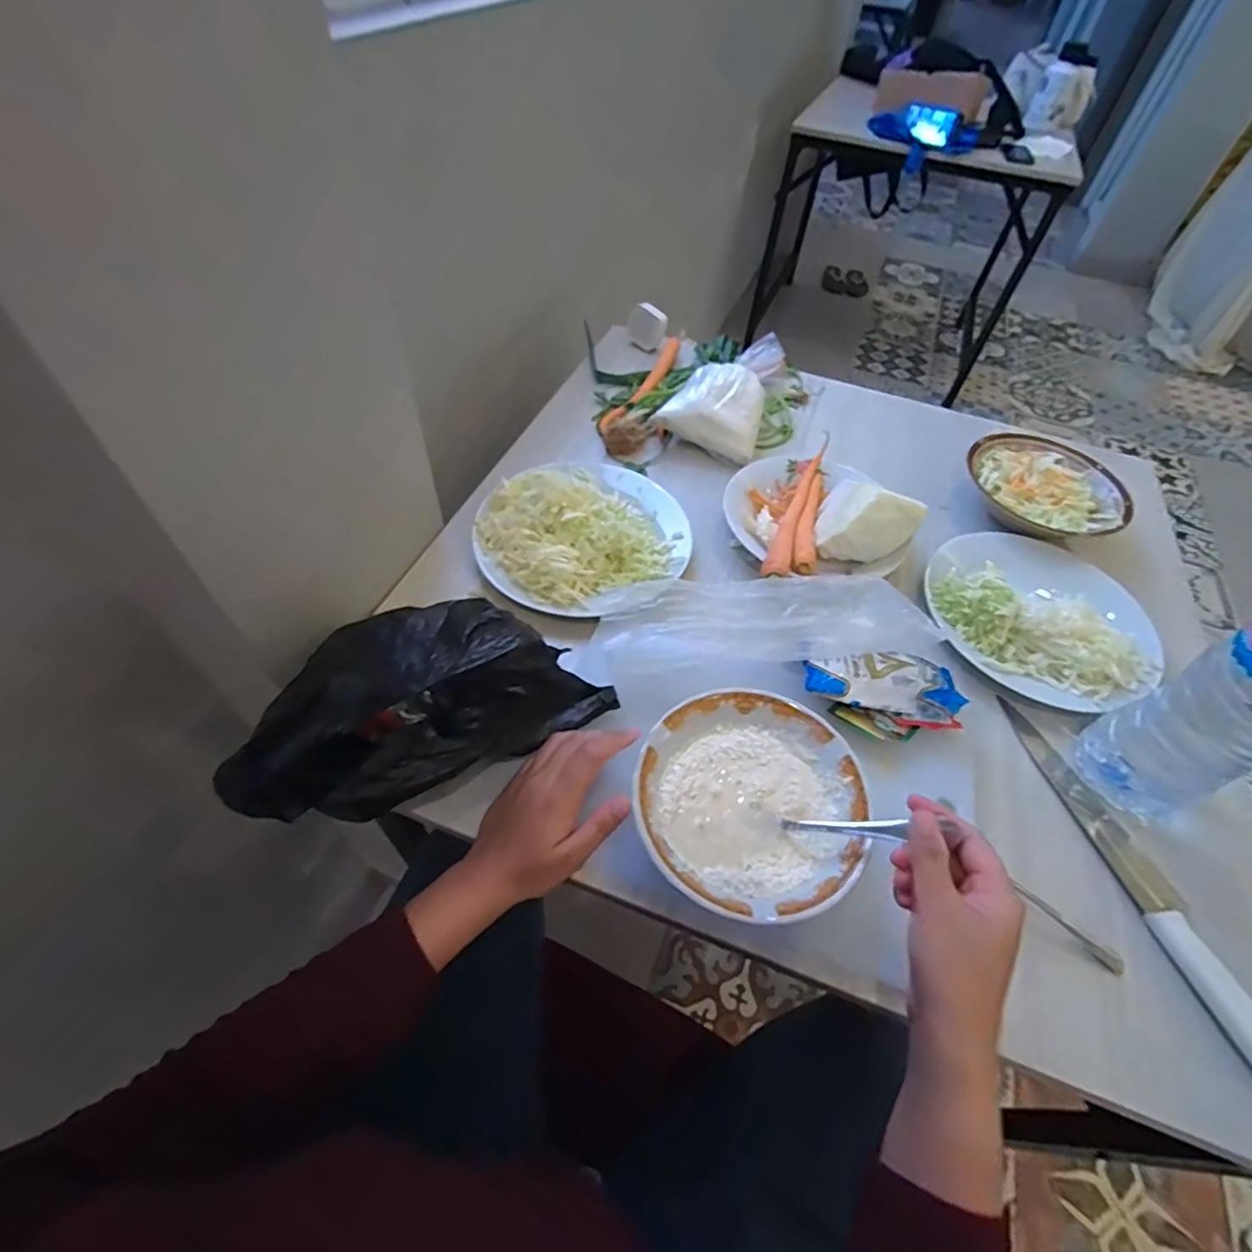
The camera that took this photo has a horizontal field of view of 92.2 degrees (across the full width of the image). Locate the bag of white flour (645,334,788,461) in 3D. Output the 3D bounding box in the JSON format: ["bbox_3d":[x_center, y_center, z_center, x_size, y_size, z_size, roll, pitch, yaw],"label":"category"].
[{"bbox_3d":[0.125,-0.298,0.778,0.126,0.082,0.171,20,54,10],"label":"bag of white flour"}]

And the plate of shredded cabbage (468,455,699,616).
[{"bbox_3d":[-0.038,-0.108,0.620,0.200,0.071,0.211,2,52,-3],"label":"plate of shredded cabbage"}]

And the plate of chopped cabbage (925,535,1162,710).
[{"bbox_3d":[0.420,-0.023,0.606,0.210,0.042,0.213,2,52,-3],"label":"plate of chopped cabbage"}]

